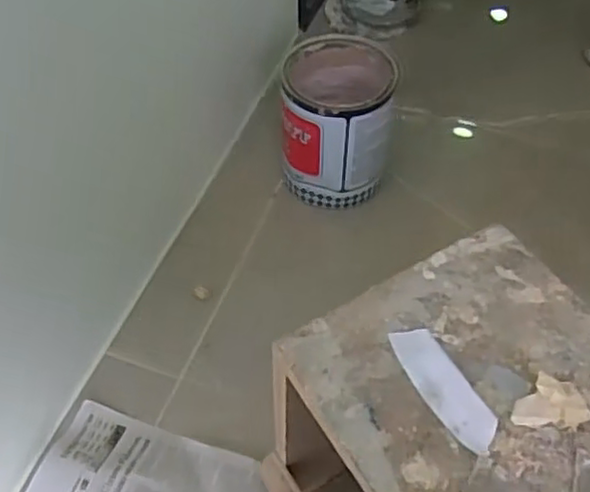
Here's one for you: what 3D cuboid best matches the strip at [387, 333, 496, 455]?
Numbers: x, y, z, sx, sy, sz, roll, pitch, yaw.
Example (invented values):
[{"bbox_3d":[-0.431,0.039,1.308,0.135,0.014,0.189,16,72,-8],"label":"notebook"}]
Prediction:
[{"bbox_3d":[0.103,0.097,0.480,0.033,0.004,0.097,-29,60,-13],"label":"strip"}]

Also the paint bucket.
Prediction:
[{"bbox_3d":[0.061,-0.179,1.019,0.154,0.190,0.166,0,51,0],"label":"paint bucket"}]

